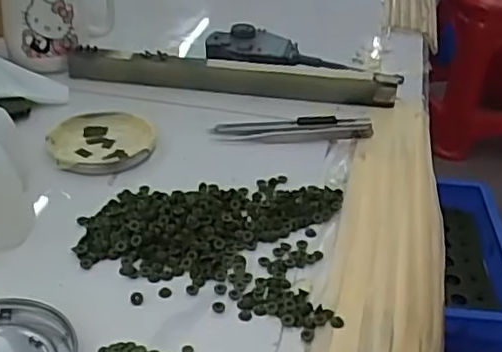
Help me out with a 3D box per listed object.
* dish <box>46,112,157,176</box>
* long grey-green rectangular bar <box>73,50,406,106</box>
[{"bbox_3d":[-0.115,-0.028,0.494,0.077,0.009,0.082,3,33,-2],"label":"dish"},{"bbox_3d":[-0.018,-0.090,0.581,0.293,0.026,0.019,5,33,1],"label":"long grey-green rectangular bar"}]

